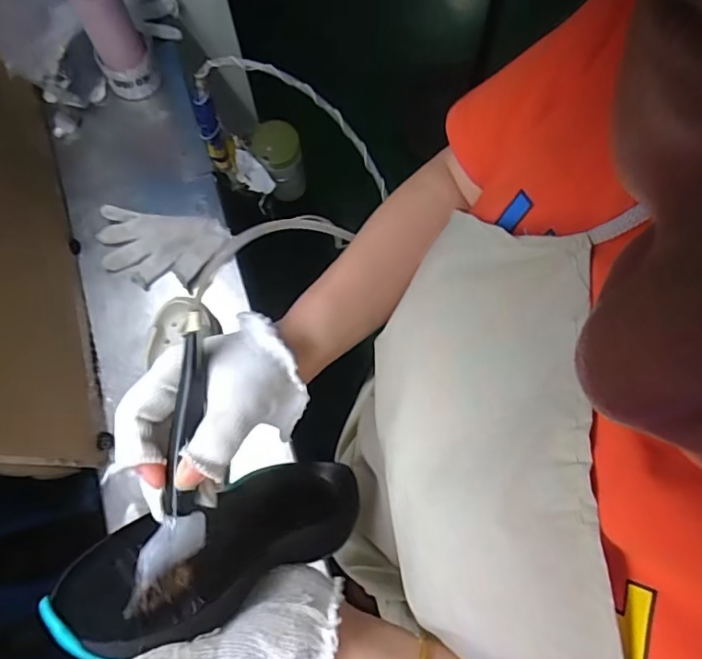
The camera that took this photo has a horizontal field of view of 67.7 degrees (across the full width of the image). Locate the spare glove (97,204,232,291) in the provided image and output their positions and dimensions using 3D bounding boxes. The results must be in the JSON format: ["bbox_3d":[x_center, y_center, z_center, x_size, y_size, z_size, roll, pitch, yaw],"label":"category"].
[{"bbox_3d":[-0.268,-0.115,0.733,0.182,0.033,0.103,5,72,2],"label":"spare glove"}]

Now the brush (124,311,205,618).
[{"bbox_3d":[-0.096,0.071,0.293,0.028,0.029,0.158,4,86,0],"label":"brush"}]

